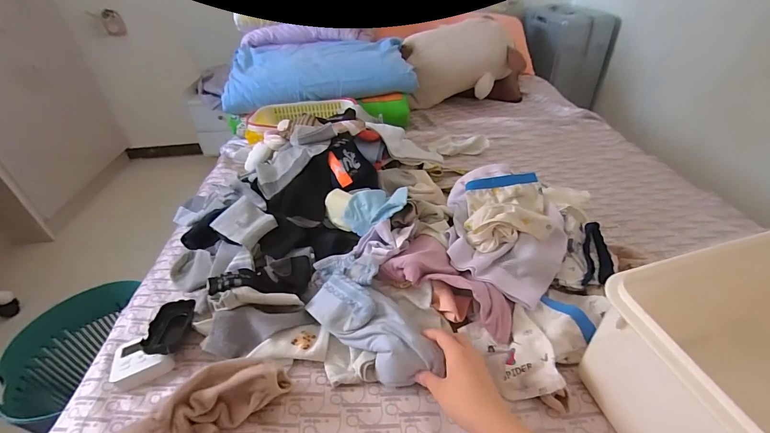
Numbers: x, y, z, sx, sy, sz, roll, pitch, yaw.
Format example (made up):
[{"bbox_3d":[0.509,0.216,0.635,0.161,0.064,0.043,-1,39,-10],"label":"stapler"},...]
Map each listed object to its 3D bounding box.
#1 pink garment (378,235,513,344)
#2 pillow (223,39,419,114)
[{"bbox_3d":[0.105,0.087,0.522,0.197,0.058,0.108,21,44,28],"label":"pink garment"},{"bbox_3d":[-0.214,-0.468,1.109,0.557,0.111,0.332,-8,38,-7],"label":"pillow"}]

